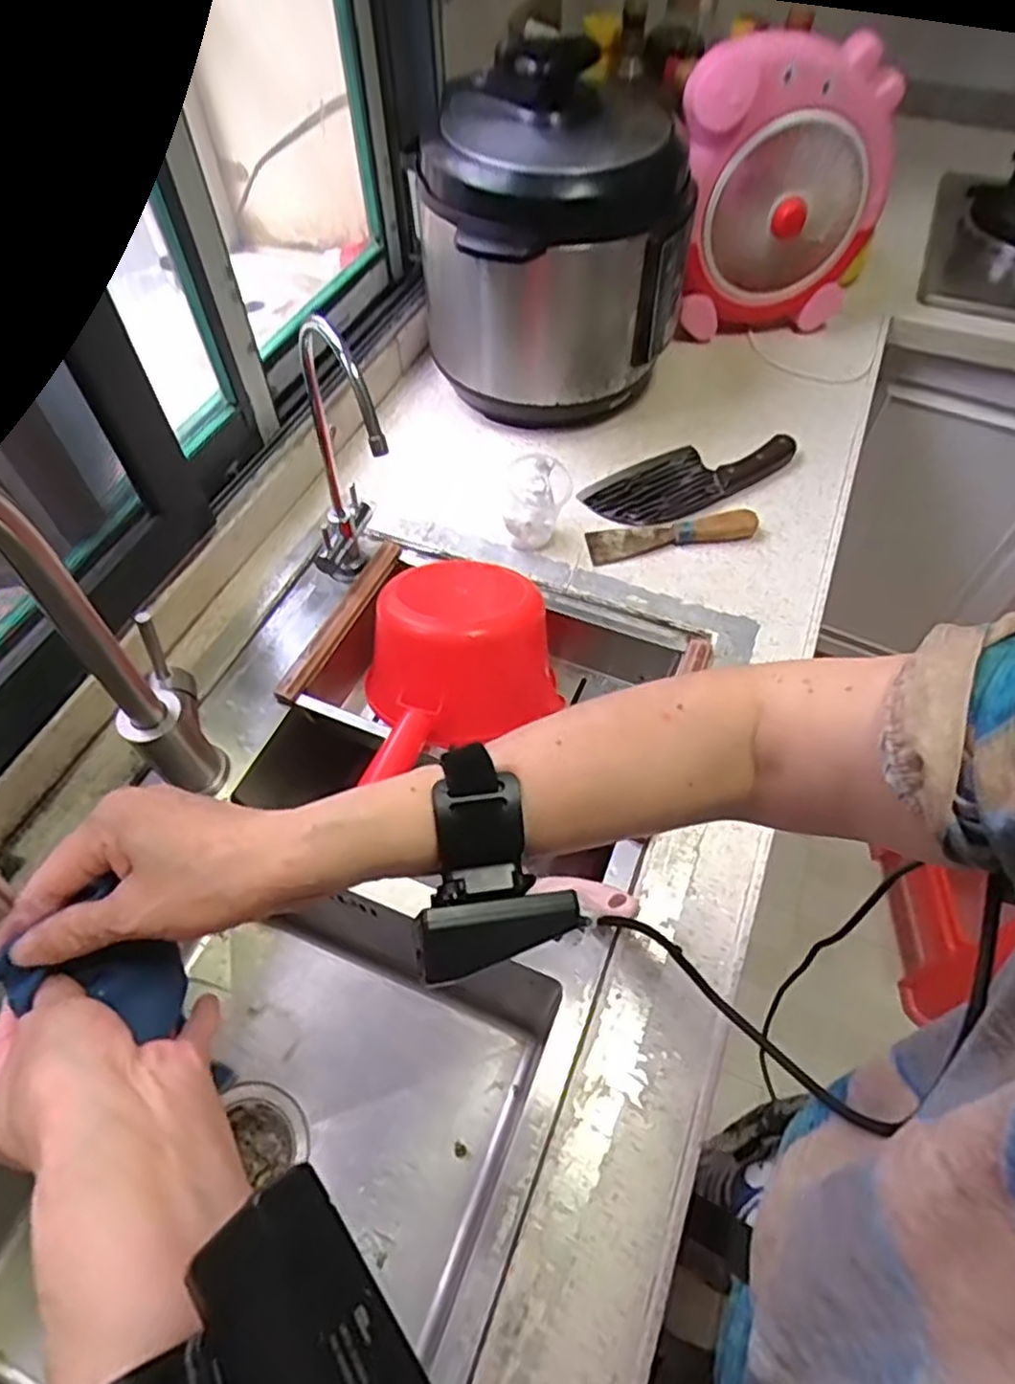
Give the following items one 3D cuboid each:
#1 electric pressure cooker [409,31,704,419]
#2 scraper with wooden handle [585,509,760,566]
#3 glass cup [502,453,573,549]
[{"bbox_3d":[0.049,-0.507,0.806,0.272,0.312,0.328,-1,55,-2],"label":"electric pressure cooker"},{"bbox_3d":[0.173,-0.169,0.753,0.174,0.024,0.044,-9,56,-7],"label":"scraper with wooden handle"},{"bbox_3d":[0.029,-0.195,0.733,0.065,0.082,0.055,3,55,1],"label":"glass cup"}]

